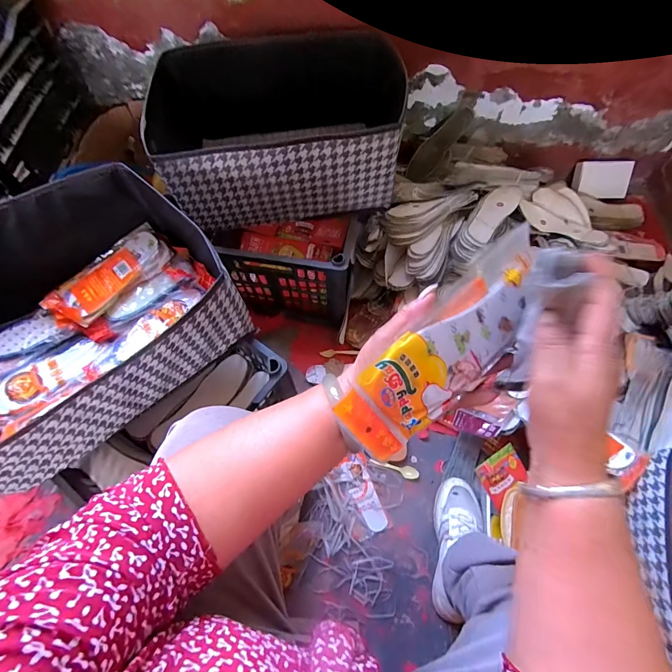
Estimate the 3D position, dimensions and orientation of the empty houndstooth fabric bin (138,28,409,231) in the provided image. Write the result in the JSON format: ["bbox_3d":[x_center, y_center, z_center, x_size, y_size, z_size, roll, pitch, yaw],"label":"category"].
[{"bbox_3d":[-0.101,-0.411,0.702,0.468,0.184,0.333,-8,66,-3],"label":"empty houndstooth fabric bin"}]

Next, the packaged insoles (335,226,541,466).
[{"bbox_3d":[0.096,0.010,0.294,0.214,0.010,0.082,-43,113,-8],"label":"packaged insoles"}]

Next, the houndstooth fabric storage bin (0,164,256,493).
[{"bbox_3d":[-0.391,-0.027,0.518,0.406,0.177,0.352,-39,71,-15],"label":"houndstooth fabric storage bin"}]

